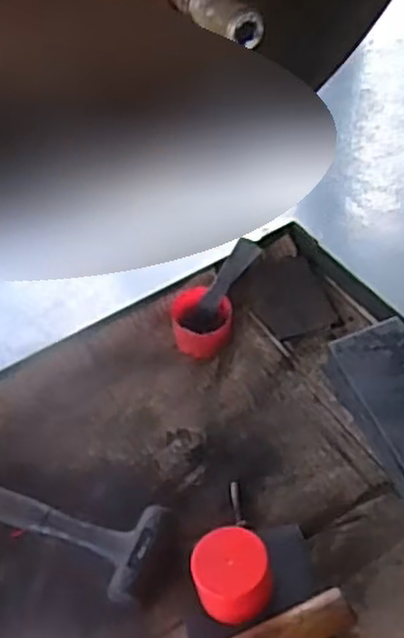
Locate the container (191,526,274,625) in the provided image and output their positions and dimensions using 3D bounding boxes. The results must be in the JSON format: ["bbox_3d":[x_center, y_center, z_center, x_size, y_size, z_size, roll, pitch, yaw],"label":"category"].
[{"bbox_3d":[0.027,0.221,0.645,0.066,0.050,0.068,-3,48,3],"label":"container"}]

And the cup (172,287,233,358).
[{"bbox_3d":[0.000,0.004,0.822,0.065,0.040,0.075,0,48,5],"label":"cup"}]

